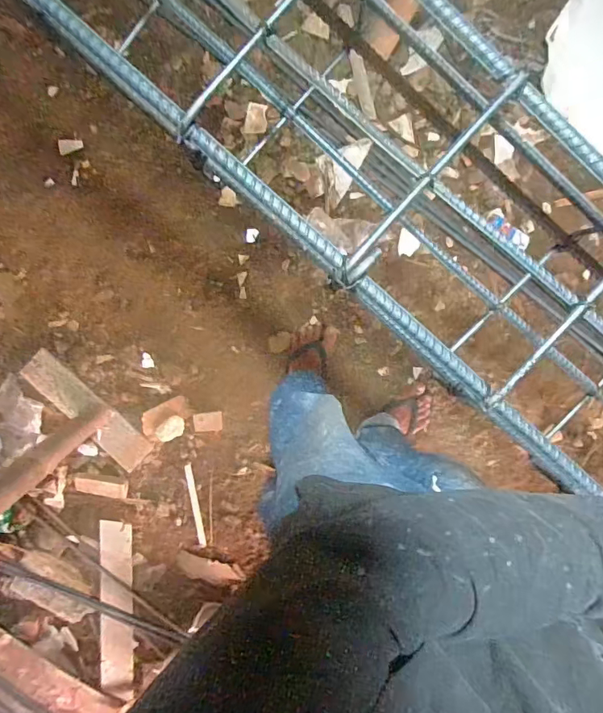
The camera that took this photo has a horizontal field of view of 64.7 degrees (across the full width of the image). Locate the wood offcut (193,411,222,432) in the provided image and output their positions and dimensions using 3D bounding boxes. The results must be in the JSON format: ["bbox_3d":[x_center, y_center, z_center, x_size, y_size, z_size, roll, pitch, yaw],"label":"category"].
[{"bbox_3d":[-0.250,0.175,1.274,0.077,0.012,0.053,-5,97,-1],"label":"wood offcut"}]

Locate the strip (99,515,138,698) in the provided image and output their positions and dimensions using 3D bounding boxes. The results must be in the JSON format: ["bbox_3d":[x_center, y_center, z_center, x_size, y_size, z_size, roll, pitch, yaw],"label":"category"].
[{"bbox_3d":[-0.533,0.726,1.375,0.094,0.019,0.544,4,104,-7],"label":"strip"}]

